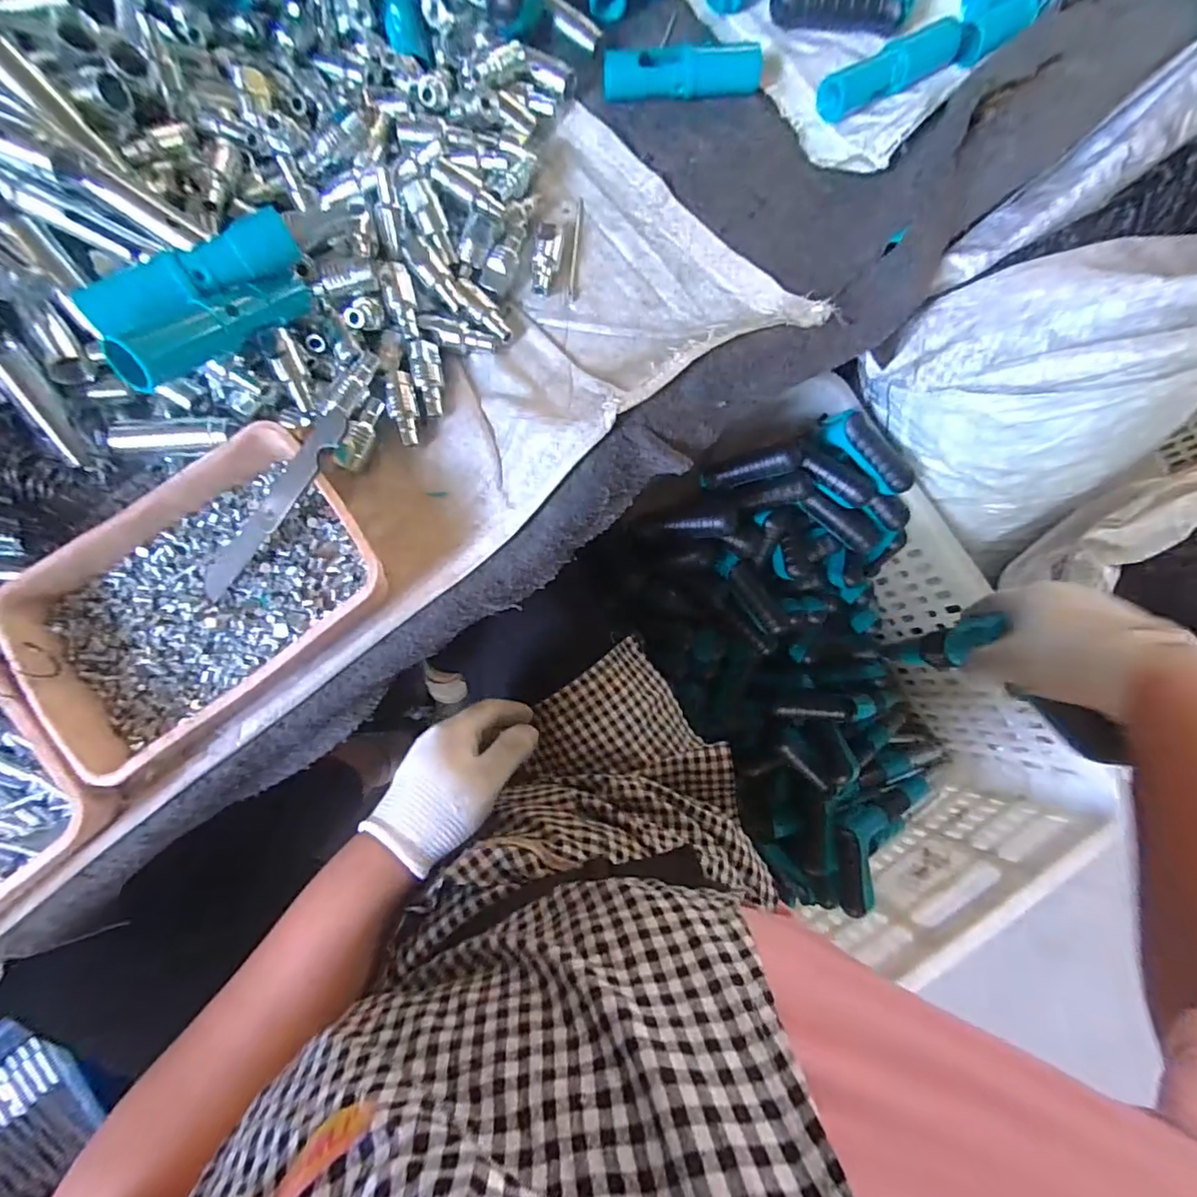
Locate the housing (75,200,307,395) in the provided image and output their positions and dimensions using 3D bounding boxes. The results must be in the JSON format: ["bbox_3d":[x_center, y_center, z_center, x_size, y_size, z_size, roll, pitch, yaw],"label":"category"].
[{"bbox_3d":[-0.232,-0.174,0.324,0.068,0.055,0.126,34,64,2],"label":"housing"}]

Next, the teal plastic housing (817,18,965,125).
[{"bbox_3d":[0.234,-0.419,0.444,0.131,0.029,0.026,-29,84,-7],"label":"teal plastic housing"}]

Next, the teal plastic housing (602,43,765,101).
[{"bbox_3d":[0.065,-0.411,0.436,0.117,0.028,0.029,-3,81,-4],"label":"teal plastic housing"}]

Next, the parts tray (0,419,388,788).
[{"bbox_3d":[-0.243,-0.002,0.344,0.200,0.038,0.147,-36,85,-8],"label":"parts tray"}]

